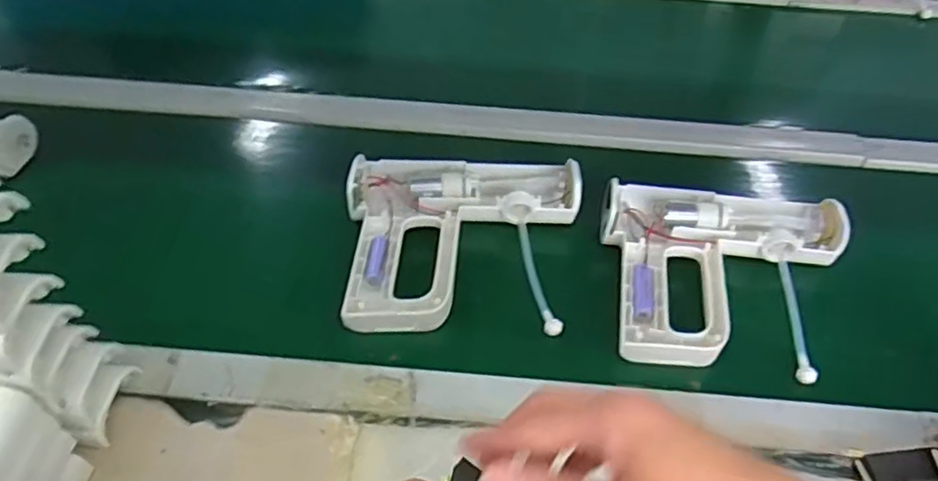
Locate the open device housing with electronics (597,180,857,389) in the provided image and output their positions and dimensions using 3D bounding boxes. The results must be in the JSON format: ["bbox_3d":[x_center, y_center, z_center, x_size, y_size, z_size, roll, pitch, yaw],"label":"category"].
[{"bbox_3d":[0.232,0.025,0.575,0.224,0.039,0.196,3,47,0],"label":"open device housing with electronics"}]

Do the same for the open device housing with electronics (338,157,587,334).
[{"bbox_3d":[-0.002,-0.008,0.589,0.208,0.045,0.186,-2,47,-4],"label":"open device housing with electronics"}]

